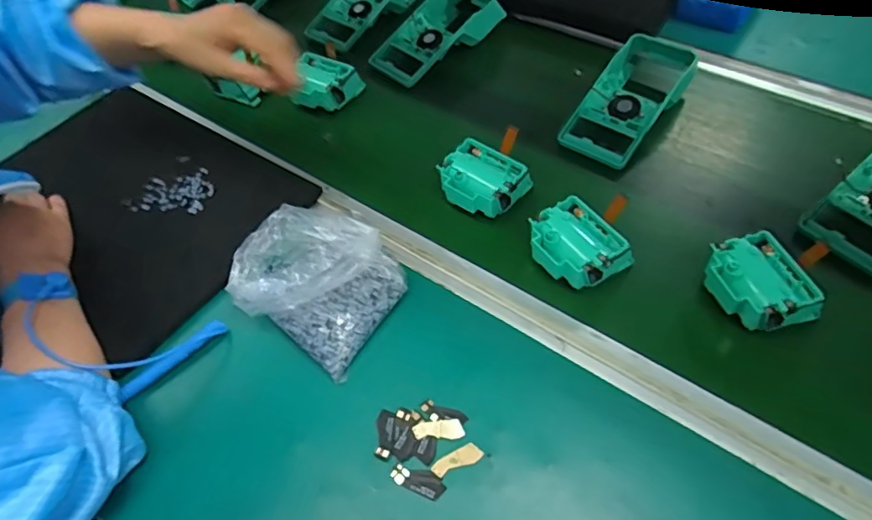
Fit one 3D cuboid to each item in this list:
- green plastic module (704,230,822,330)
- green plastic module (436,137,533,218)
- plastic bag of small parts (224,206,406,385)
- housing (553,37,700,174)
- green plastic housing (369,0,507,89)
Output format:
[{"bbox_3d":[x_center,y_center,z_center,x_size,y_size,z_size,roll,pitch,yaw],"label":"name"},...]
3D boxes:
[{"bbox_3d":[0.263,0.018,0.448,0.073,0.031,0.075,-13,51,-3],"label":"green plastic module"},{"bbox_3d":[0.045,-0.074,0.548,0.079,0.044,0.069,30,59,24],"label":"green plastic module"},{"bbox_3d":[-0.102,0.011,0.473,0.137,0.056,0.118,28,58,23],"label":"plastic bag of small parts"},{"bbox_3d":[0.219,-0.183,0.611,0.084,0.051,0.193,31,59,24],"label":"housing"},{"bbox_3d":[0.002,-0.298,0.716,0.189,0.044,0.094,-38,56,-22],"label":"green plastic housing"}]

